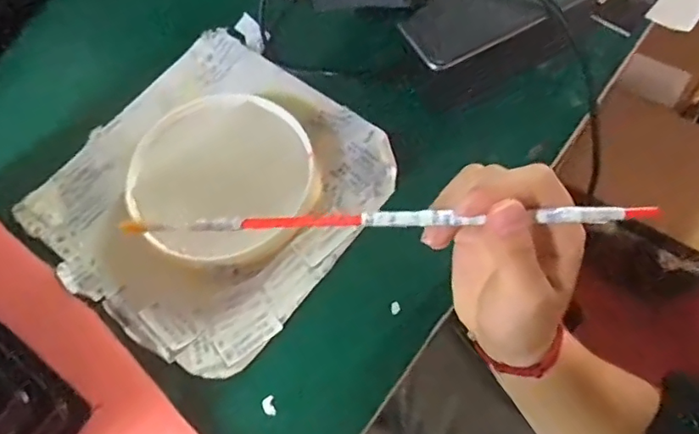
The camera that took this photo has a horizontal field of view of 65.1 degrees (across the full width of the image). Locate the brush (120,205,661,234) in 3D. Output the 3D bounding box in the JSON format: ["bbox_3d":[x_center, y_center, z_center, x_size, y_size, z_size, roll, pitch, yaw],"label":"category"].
[{"bbox_3d":[0.013,0.001,0.255,0.243,0.007,0.006,-2,68,6],"label":"brush"}]

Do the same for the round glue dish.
[{"bbox_3d":[-0.080,-0.025,0.349,0.112,0.014,0.115,1,68,-2],"label":"round glue dish"}]

